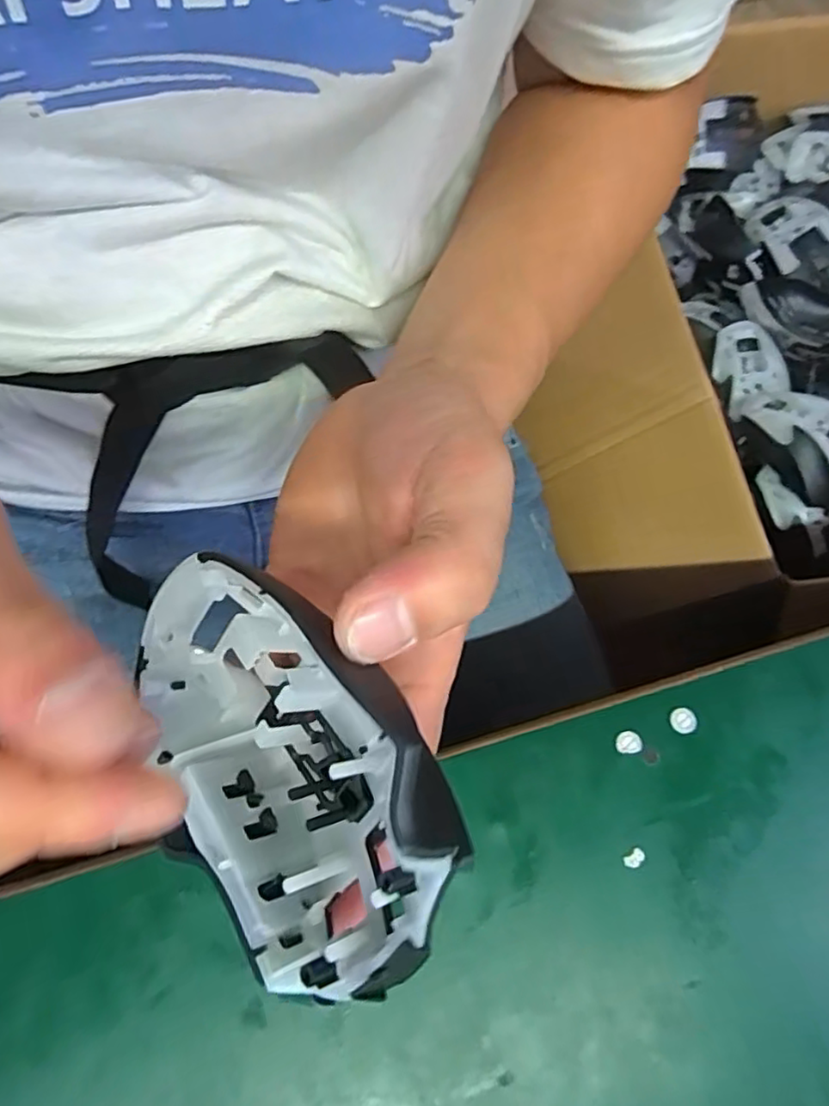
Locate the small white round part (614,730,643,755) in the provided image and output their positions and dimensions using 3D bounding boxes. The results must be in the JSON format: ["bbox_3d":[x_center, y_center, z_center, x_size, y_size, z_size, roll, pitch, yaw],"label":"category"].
[{"bbox_3d":[0.090,0.079,0.265,0.011,0.004,0.009,-10,69,-5],"label":"small white round part"}]

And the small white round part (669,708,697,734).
[{"bbox_3d":[0.114,0.071,0.268,0.011,0.004,0.011,0,68,-1],"label":"small white round part"}]

